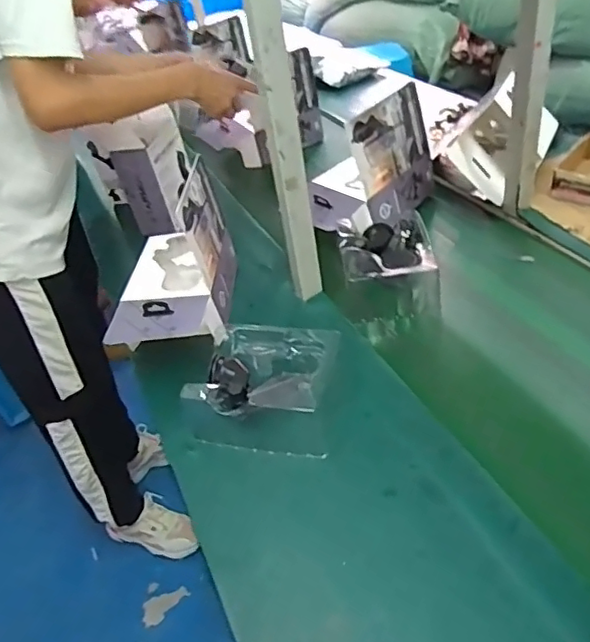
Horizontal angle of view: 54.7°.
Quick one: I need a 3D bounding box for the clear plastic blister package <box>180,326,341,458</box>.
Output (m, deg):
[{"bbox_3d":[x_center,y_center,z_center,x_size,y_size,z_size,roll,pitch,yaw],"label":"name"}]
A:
[{"bbox_3d":[-0.040,0.084,0.781,0.198,0.075,0.165,7,43,14],"label":"clear plastic blister package"}]

